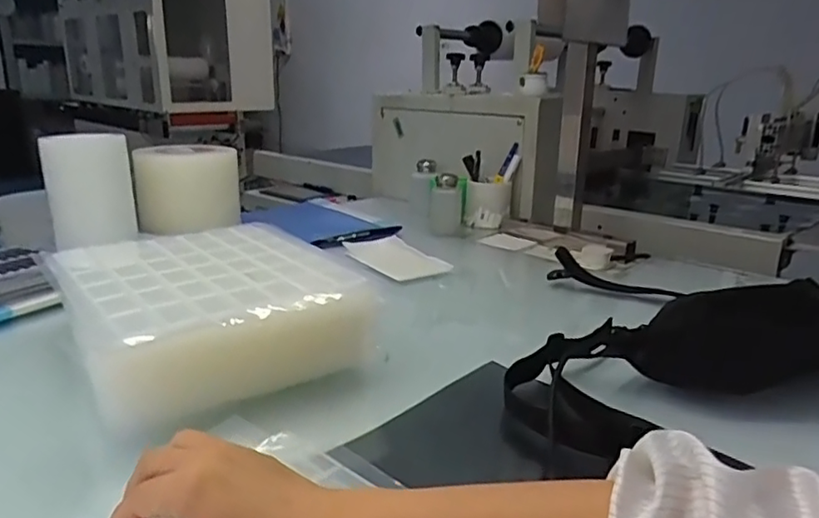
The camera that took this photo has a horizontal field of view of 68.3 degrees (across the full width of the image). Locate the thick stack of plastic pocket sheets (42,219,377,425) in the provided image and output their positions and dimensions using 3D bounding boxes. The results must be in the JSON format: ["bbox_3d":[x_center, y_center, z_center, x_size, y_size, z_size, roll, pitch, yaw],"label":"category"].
[{"bbox_3d":[-0.190,0.052,0.604,0.255,0.098,0.289,-11,21,-36],"label":"thick stack of plastic pocket sheets"}]

